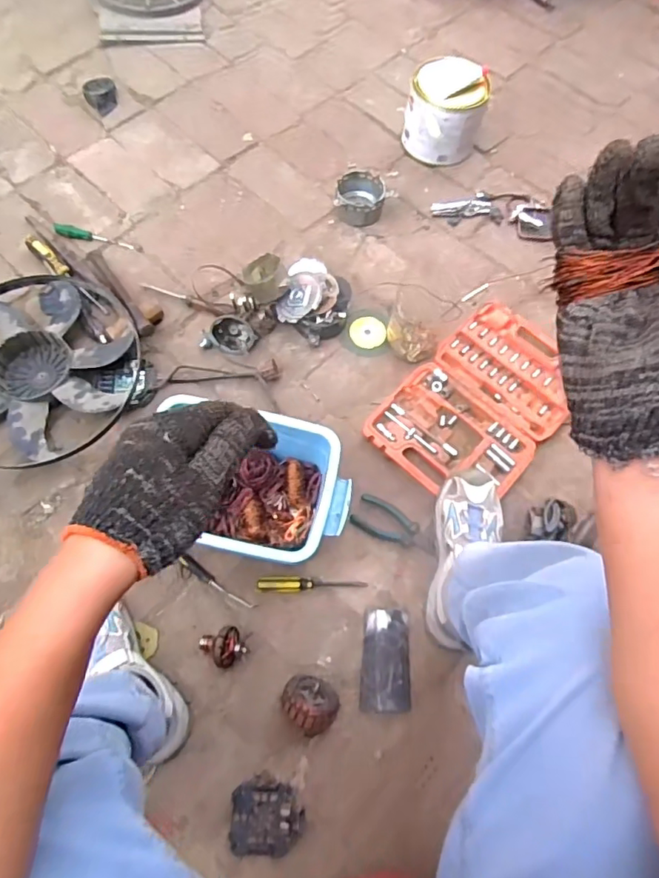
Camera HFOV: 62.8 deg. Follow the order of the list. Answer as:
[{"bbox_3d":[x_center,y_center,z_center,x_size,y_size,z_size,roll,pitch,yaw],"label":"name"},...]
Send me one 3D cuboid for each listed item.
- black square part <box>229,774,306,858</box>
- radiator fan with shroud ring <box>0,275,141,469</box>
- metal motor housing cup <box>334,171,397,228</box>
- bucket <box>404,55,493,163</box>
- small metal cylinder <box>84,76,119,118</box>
[{"bbox_3d":[-0.081,0.504,0.722,0.095,0.023,0.086,5,68,-1],"label":"black square part"},{"bbox_3d":[-0.512,-0.128,0.923,0.357,0.065,0.358,1,68,-2],"label":"radiator fan with shroud ring"},{"bbox_3d":[0.071,-0.498,1.121,0.114,0.047,0.104,1,68,-2],"label":"metal motor housing cup"},{"bbox_3d":[0.248,-0.695,1.150,0.156,0.148,0.133,-31,73,-14],"label":"bucket"},{"bbox_3d":[-0.509,-0.767,1.206,0.072,0.036,0.078,-20,70,-10],"label":"small metal cylinder"}]

